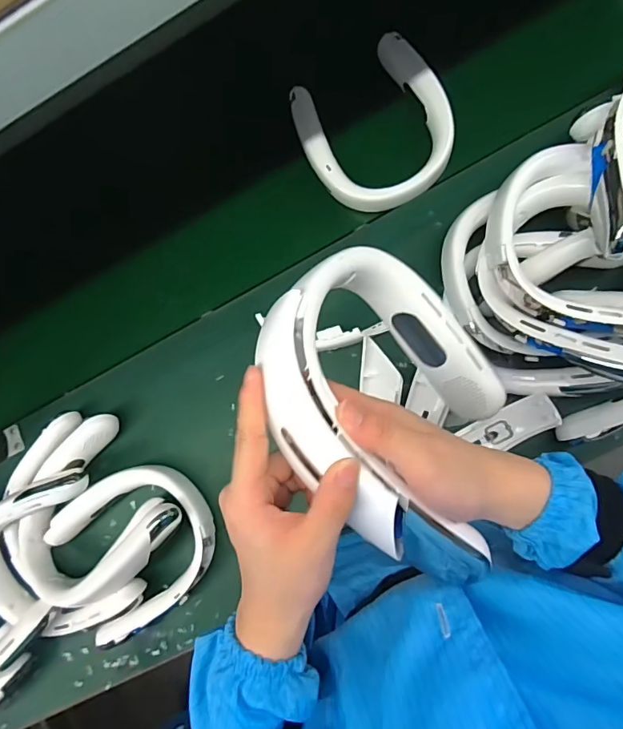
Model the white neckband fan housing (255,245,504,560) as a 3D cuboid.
[{"bbox_3d":[0.060,0.013,0.320,0.061,0.207,0.201,-23,100,45],"label":"white neckband fan housing"}]

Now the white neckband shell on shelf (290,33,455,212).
[{"bbox_3d":[0.084,-0.302,0.604,0.180,0.042,0.194,-26,82,6],"label":"white neckband shell on shelf"}]

